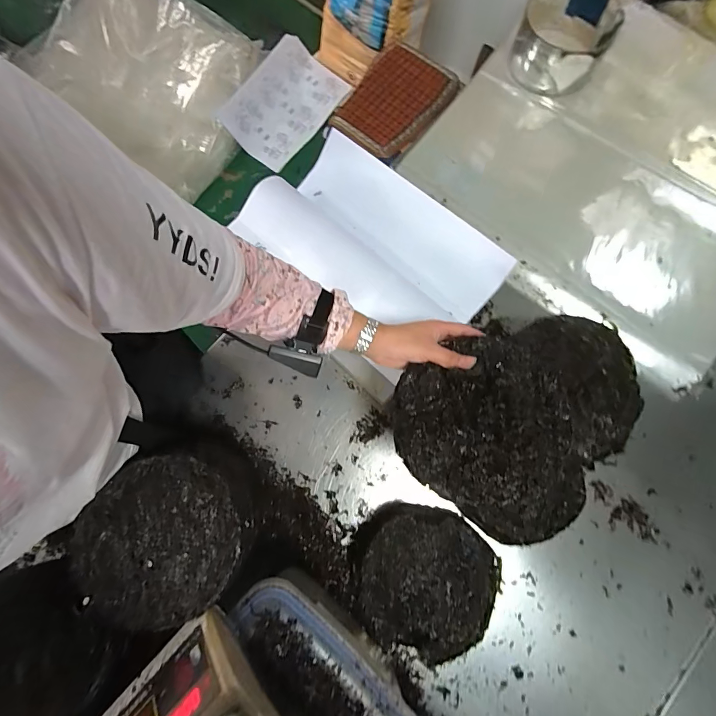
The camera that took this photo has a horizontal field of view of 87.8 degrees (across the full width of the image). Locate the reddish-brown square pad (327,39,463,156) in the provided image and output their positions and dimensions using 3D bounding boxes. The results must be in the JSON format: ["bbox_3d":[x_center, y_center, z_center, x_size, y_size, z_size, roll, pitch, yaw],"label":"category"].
[{"bbox_3d":[0.114,-0.736,1.062,0.245,0.029,0.345,36,81,7],"label":"reddish-brown square pad"}]

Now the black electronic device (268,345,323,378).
[{"bbox_3d":[-0.081,0.002,0.481,0.069,0.015,0.025,21,79,-14],"label":"black electronic device"}]

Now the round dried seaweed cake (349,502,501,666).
[{"bbox_3d":[0.109,0.368,0.619,0.241,0.088,0.217,10,78,2],"label":"round dried seaweed cake"}]

